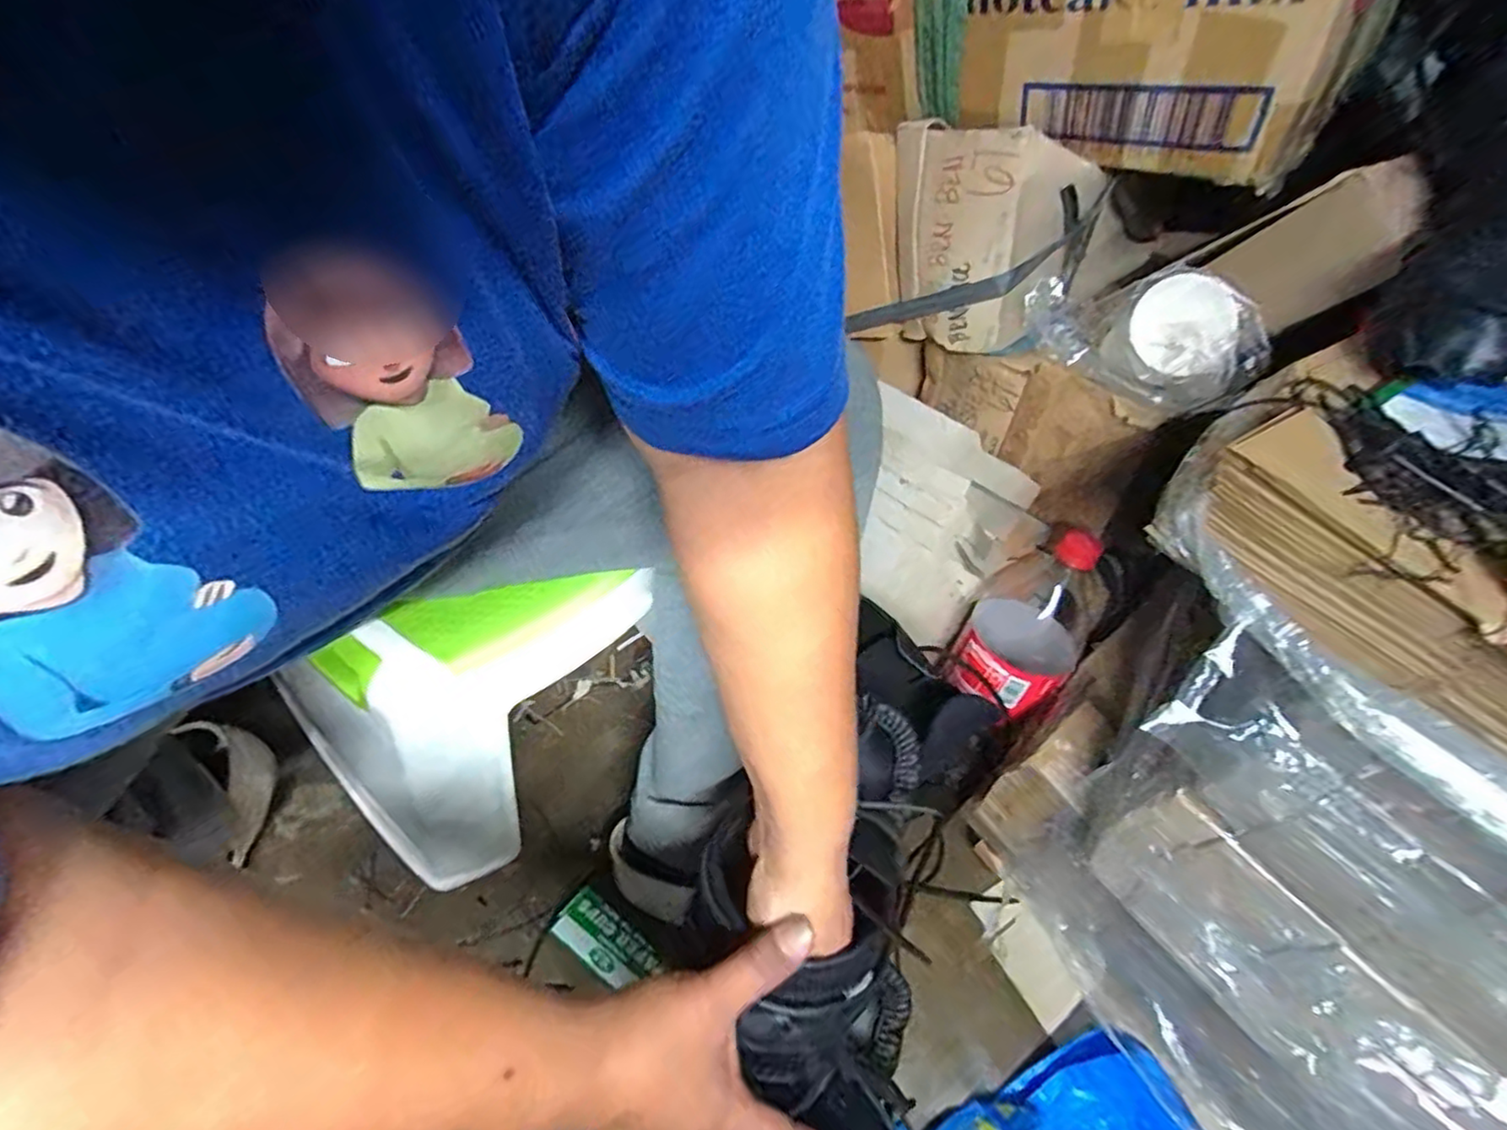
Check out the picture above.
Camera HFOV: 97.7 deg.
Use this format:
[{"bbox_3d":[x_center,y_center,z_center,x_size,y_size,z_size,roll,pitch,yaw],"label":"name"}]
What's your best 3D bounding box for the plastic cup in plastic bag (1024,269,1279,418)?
[{"bbox_3d":[0.304,-0.184,0.516,0.088,0.083,0.170,-26,54,-28],"label":"plastic cup in plastic bag"}]

